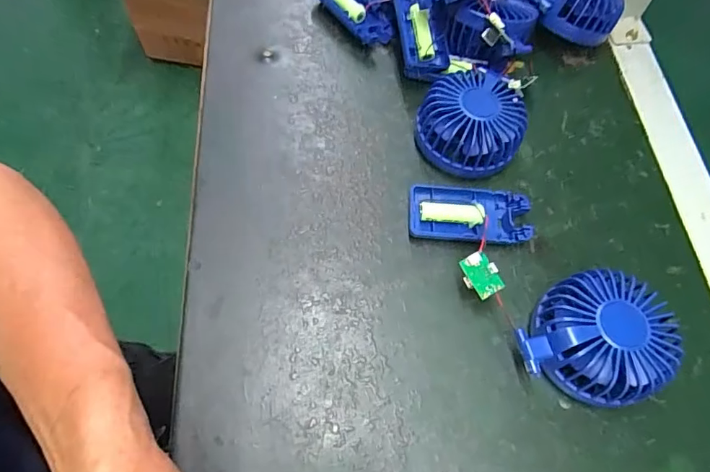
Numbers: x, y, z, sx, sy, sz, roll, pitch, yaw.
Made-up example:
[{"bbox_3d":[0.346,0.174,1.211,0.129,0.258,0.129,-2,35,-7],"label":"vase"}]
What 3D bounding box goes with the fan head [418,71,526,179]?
[{"bbox_3d":[0.095,-0.089,0.389,0.077,0.044,0.078,1,64,-3],"label":"fan head"}]

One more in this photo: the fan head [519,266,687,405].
[{"bbox_3d":[0.162,0.071,0.318,0.083,0.046,0.088,1,64,-3],"label":"fan head"}]

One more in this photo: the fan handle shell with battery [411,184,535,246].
[{"bbox_3d":[0.089,-0.015,0.373,0.094,0.014,0.045,5,63,-1],"label":"fan handle shell with battery"}]

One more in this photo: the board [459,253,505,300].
[{"bbox_3d":[0.087,0.028,0.329,0.023,0.005,0.031,-27,83,0],"label":"board"}]

